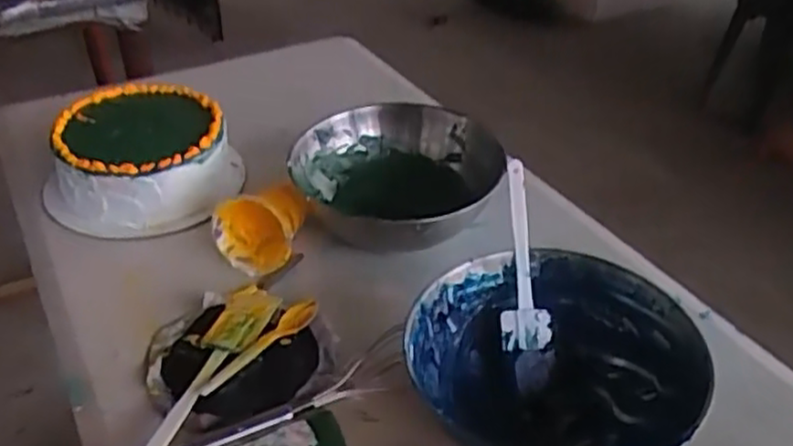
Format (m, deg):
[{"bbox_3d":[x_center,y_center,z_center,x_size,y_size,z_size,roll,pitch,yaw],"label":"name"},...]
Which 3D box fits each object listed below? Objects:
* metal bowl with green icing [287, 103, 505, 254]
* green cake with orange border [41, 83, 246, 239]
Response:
[{"bbox_3d":[-0.007,-0.035,0.865,0.232,0.110,0.242,1,37,-1],"label":"metal bowl with green icing"},{"bbox_3d":[-0.316,-0.090,0.908,0.228,0.082,0.224,-9,38,-14],"label":"green cake with orange border"}]

